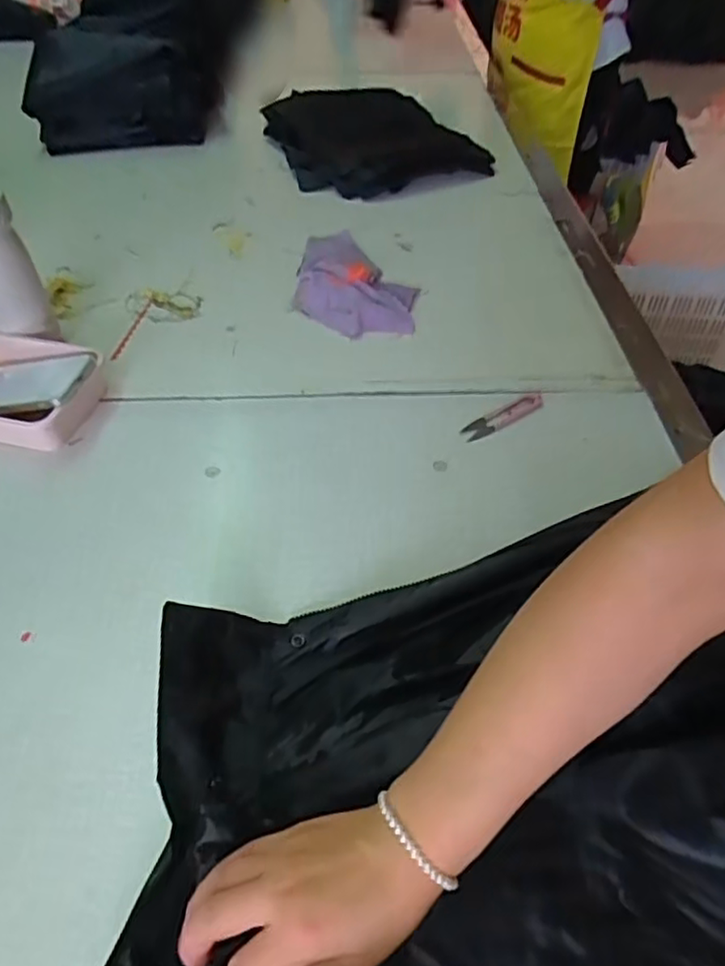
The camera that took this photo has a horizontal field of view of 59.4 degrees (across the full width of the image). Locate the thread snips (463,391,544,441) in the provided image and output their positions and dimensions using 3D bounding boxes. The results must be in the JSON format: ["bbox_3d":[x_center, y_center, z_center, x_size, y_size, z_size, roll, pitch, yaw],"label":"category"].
[{"bbox_3d":[0.147,-0.070,0.656,0.101,0.007,0.023,-24,53,-21],"label":"thread snips"}]

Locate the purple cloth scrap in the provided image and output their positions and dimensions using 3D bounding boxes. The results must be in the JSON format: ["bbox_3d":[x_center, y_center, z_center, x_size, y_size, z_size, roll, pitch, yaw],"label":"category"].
[{"bbox_3d":[-0.009,-0.256,0.816,0.150,0.041,0.219,0,49,-1],"label":"purple cloth scrap"}]

